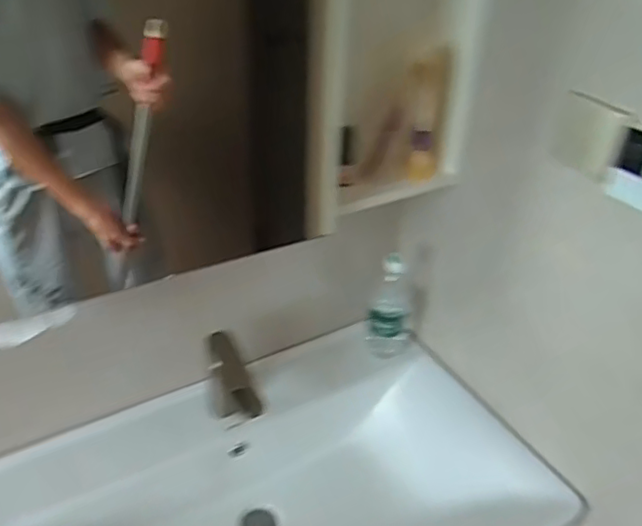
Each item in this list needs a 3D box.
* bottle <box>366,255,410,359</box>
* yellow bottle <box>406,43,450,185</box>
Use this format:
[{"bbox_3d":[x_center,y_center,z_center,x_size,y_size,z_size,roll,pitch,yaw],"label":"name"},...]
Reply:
[{"bbox_3d":[0.120,0.070,1.063,0.076,0.186,0.063,8,34,6],"label":"bottle"},{"bbox_3d":[0.153,-0.211,0.893,0.054,0.178,0.048,17,36,18],"label":"yellow bottle"}]

